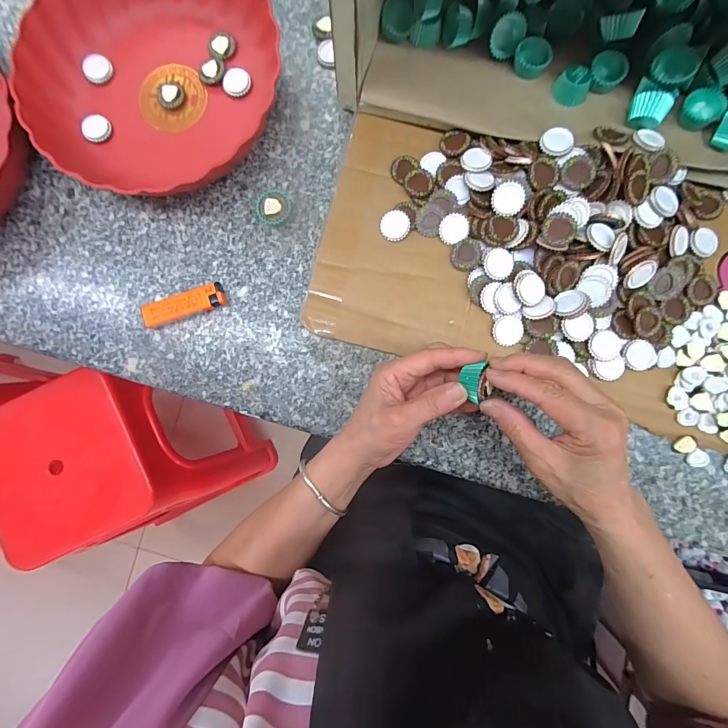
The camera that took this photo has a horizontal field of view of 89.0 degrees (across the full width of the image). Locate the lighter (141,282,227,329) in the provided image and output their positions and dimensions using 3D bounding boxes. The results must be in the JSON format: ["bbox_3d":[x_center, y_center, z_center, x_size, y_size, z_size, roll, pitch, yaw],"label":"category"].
[{"bbox_3d":[-0.176,-0.057,0.364,0.079,0.014,0.022,-20,87,2],"label":"lighter"}]

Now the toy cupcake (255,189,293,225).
[{"bbox_3d":[-0.085,-0.153,0.363,0.032,0.020,0.037,30,90,4],"label":"toy cupcake"}]

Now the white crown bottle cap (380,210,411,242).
[{"bbox_3d":[0.030,-0.132,0.354,0.028,0.004,0.029,0,88,3],"label":"white crown bottle cap"}]

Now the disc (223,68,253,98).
[{"bbox_3d":[-0.127,-0.283,0.371,0.027,0.004,0.029,0,88,3],"label":"disc"}]

